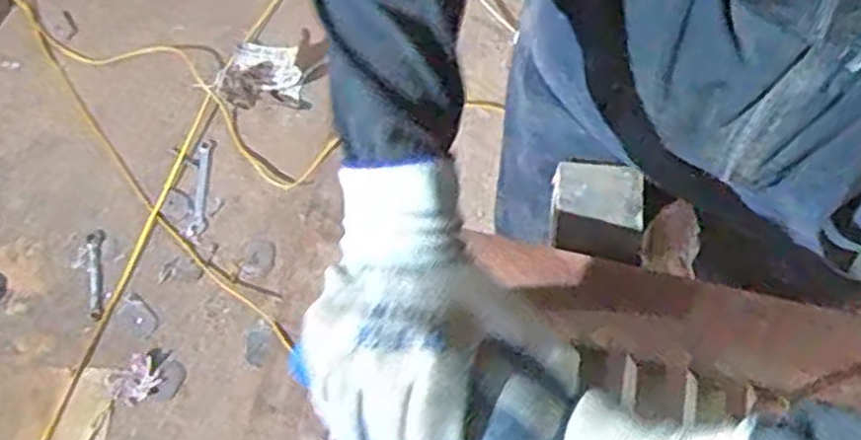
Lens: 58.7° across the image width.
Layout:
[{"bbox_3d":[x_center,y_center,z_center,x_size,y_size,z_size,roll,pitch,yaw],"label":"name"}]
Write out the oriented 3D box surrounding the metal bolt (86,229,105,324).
[{"bbox_3d":[-0.594,0.097,1.362,0.034,0.017,0.168,-11,64,-3],"label":"metal bolt"}]

